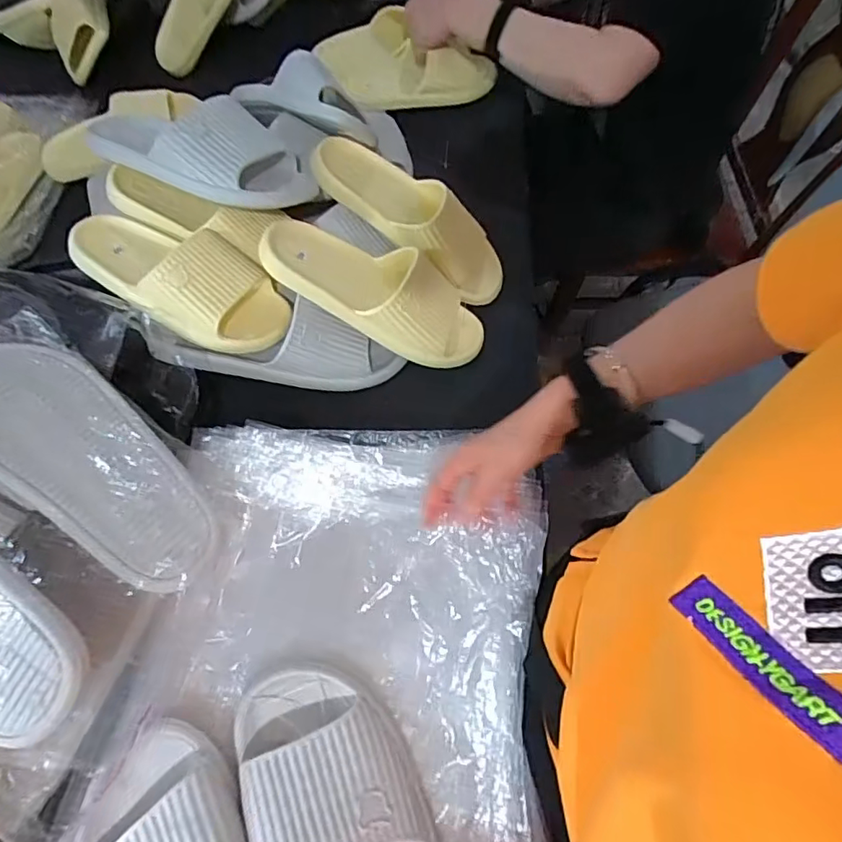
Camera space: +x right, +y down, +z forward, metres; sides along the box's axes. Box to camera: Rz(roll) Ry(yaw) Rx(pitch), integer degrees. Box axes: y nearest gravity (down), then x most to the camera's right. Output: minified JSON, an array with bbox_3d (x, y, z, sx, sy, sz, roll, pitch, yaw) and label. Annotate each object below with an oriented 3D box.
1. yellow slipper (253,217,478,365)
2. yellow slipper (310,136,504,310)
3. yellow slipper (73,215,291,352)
[{"bbox_3d":[-0.039,-0.148,0.604,0.264,0.058,0.110,22,62,-15],"label":"yellow slipper"},{"bbox_3d":[-0.002,-0.255,0.666,0.263,0.059,0.095,35,66,-7],"label":"yellow slipper"},{"bbox_3d":[-0.264,-0.158,0.599,0.249,0.068,0.116,27,66,14],"label":"yellow slipper"}]

